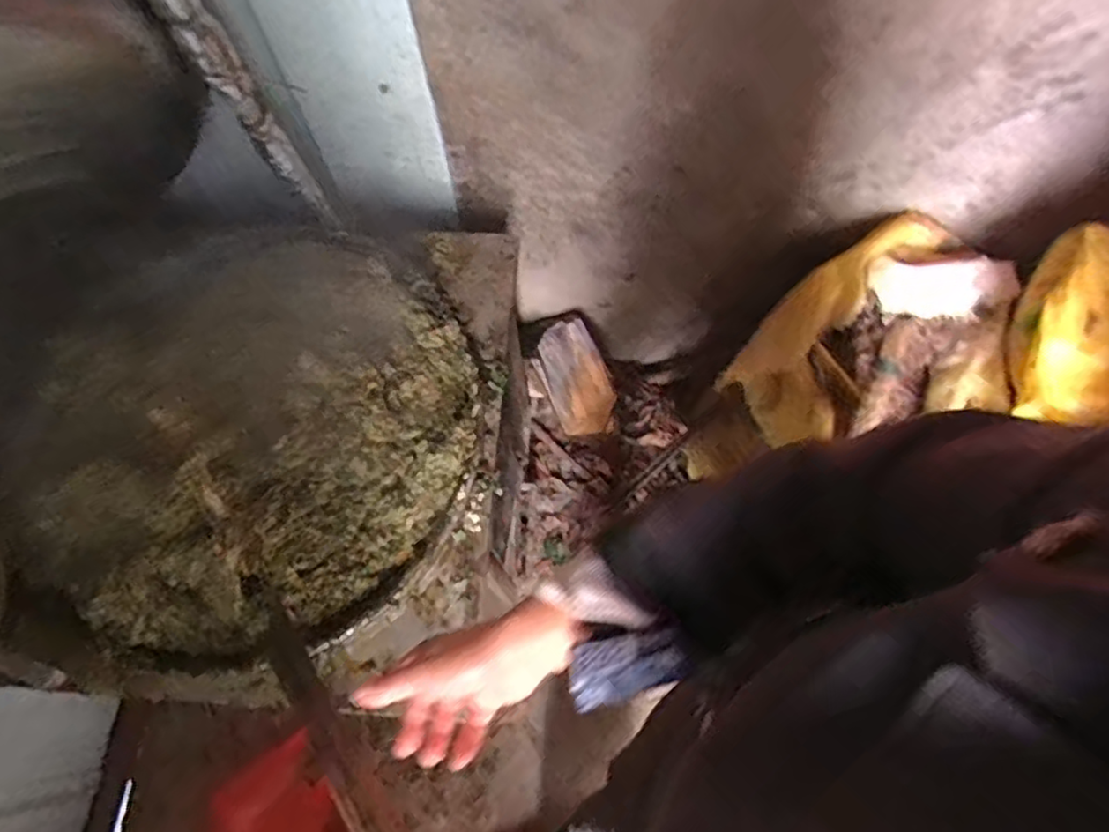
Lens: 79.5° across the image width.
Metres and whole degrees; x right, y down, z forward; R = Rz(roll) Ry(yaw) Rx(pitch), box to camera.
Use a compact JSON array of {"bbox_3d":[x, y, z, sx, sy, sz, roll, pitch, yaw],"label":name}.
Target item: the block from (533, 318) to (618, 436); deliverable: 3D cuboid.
[{"bbox_3d":[0.043,-0.066,1.320,0.132,0.065,0.245,-29,104,-13],"label":"block"}]

